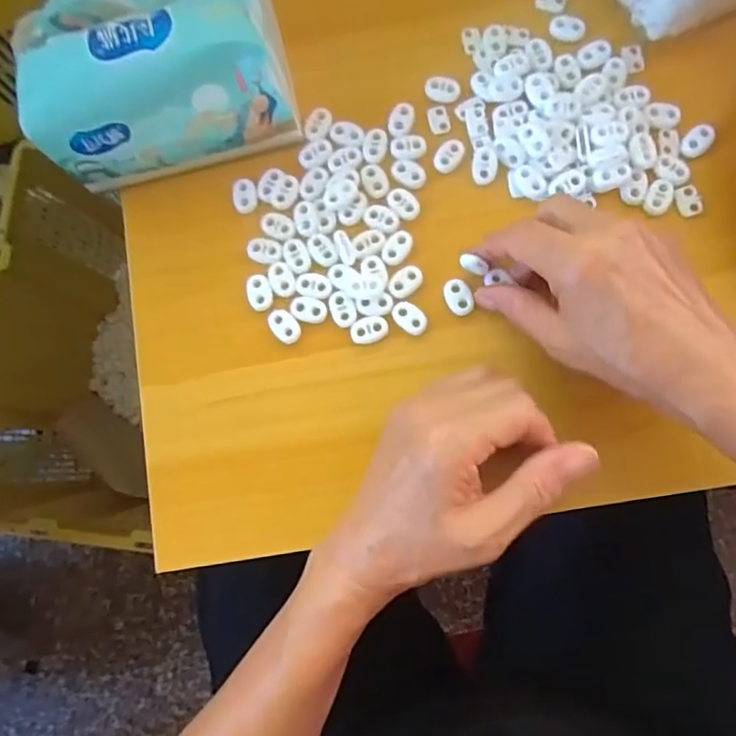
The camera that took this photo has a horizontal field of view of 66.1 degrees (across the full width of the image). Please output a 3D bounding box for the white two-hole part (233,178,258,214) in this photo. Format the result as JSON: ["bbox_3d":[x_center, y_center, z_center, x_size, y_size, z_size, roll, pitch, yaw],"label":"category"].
[{"bbox_3d":[-0.077,-0.109,0.356,0.015,0.004,0.022,-2,81,3],"label":"white two-hole part"}]

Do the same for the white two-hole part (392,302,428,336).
[{"bbox_3d":[0.025,-0.030,0.339,0.023,0.004,0.015,43,86,9],"label":"white two-hole part"}]

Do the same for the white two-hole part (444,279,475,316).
[{"bbox_3d":[0.054,-0.043,0.339,0.015,0.004,0.023,-21,80,0],"label":"white two-hole part"}]

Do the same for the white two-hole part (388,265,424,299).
[{"bbox_3d":[0.023,-0.053,0.342,0.023,0.004,0.015,-41,81,-3],"label":"white two-hole part"}]

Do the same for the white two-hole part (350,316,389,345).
[{"bbox_3d":[0.001,-0.023,0.340,0.022,0.004,0.015,-18,80,1],"label":"white two-hole part"}]

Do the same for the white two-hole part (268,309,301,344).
[{"bbox_3d":[-0.051,-0.025,0.344,0.015,0.004,0.023,-44,81,-4],"label":"white two-hole part"}]

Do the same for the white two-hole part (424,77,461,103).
[{"bbox_3d":[0.048,-0.178,0.362,0.022,0.004,0.015,22,83,7],"label":"white two-hole part"}]

